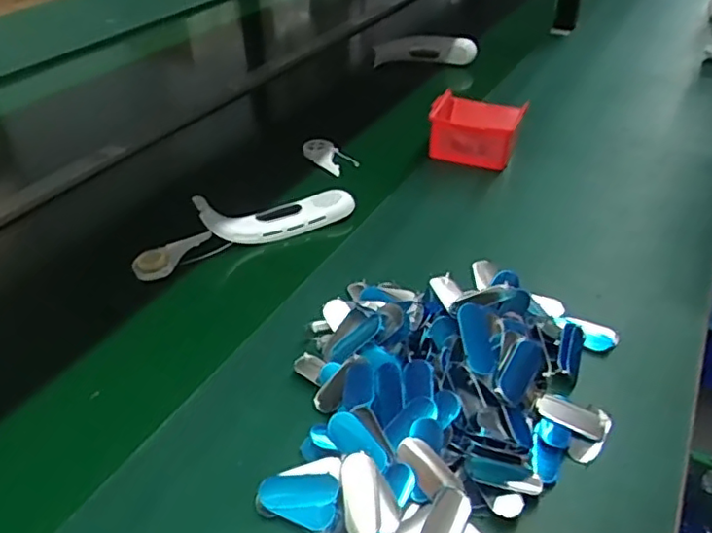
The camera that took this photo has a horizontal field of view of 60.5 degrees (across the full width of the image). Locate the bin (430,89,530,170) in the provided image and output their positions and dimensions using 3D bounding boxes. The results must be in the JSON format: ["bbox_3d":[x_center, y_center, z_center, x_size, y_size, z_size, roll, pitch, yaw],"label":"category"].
[{"bbox_3d":[0.175,-0.194,0.897,0.126,0.076,0.124,14,40,15],"label":"bin"}]

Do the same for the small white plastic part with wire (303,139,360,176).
[{"bbox_3d":[-0.036,-0.158,0.888,0.024,0.037,0.122,-25,45,-27],"label":"small white plastic part with wire"}]

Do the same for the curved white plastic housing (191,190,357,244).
[{"bbox_3d":[-0.094,-0.070,0.744,0.187,0.049,0.041,-13,40,-15],"label":"curved white plastic housing"}]

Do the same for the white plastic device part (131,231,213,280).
[{"bbox_3d":[-0.208,-0.014,0.698,0.092,0.021,0.041,-32,45,-18],"label":"white plastic device part"}]

